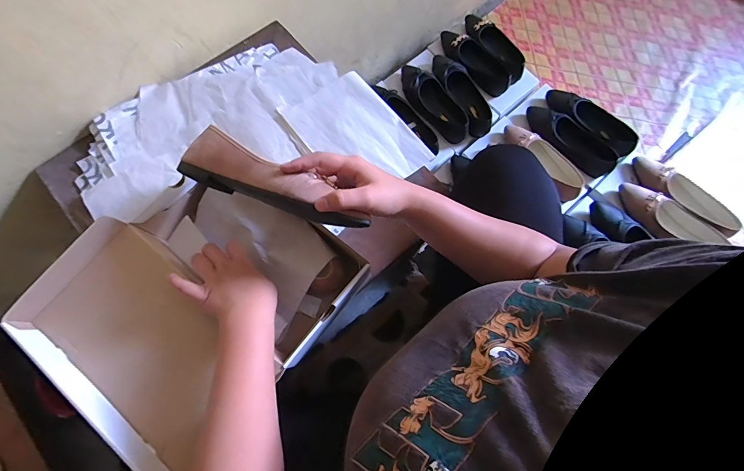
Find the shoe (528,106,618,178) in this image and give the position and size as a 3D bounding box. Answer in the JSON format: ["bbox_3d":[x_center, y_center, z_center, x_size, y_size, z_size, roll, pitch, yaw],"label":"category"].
[{"bbox_3d":[0.490,-0.240,0.924,0.245,0.064,0.086,44,77,11],"label":"shoe"}]

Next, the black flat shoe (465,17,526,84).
[{"bbox_3d":[0.326,-0.519,1.006,0.080,0.065,0.244,-37,77,-11],"label":"black flat shoe"}]

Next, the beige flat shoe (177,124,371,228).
[{"bbox_3d":[-0.119,-0.063,0.414,0.228,0.055,0.059,22,74,12],"label":"beige flat shoe"}]

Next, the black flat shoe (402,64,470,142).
[{"bbox_3d":[0.154,-0.343,0.948,0.088,0.052,0.251,-40,78,-12],"label":"black flat shoe"}]

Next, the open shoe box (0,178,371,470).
[{"bbox_3d":[-0.223,0.077,0.489,0.299,0.103,0.327,39,76,10],"label":"open shoe box"}]

